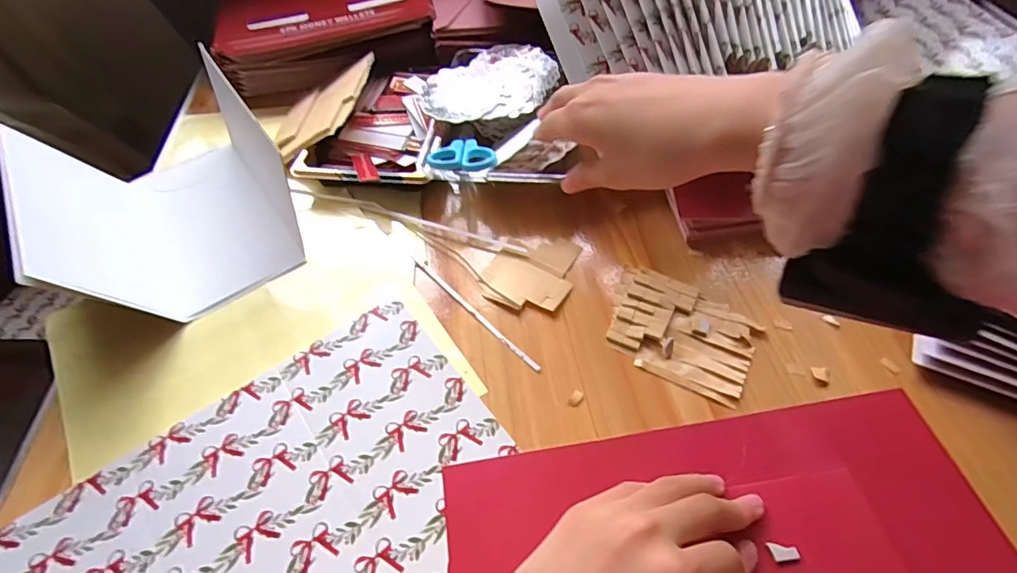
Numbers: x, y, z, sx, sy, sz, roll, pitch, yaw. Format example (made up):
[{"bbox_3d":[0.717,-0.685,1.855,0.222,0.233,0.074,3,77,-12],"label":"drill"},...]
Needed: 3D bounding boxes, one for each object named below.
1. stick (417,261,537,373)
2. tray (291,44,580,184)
[{"bbox_3d":[-0.024,0.016,0.328,0.005,0.004,0.121,-38,59,-23],"label":"stick"},{"bbox_3d":[-0.058,-0.140,0.416,0.205,0.035,0.163,0,53,4],"label":"tray"}]

